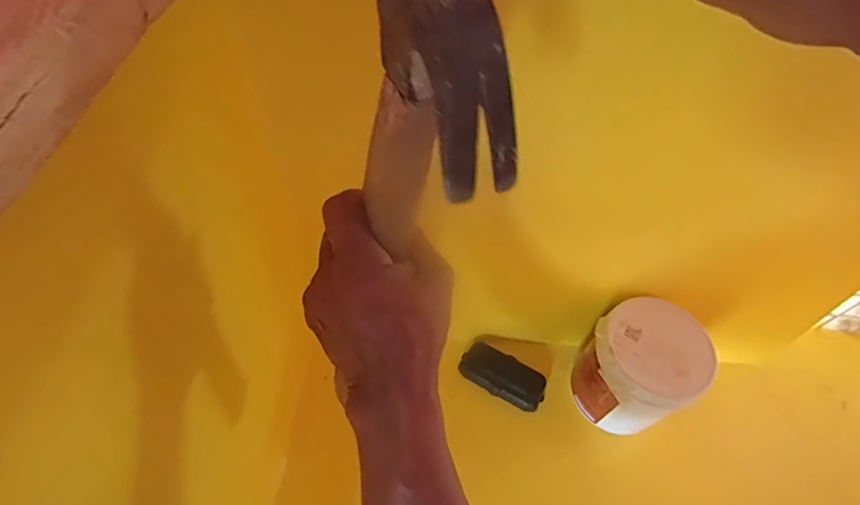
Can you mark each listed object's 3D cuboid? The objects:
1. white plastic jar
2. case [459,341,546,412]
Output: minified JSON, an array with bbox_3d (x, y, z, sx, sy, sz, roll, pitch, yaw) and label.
[{"bbox_3d":[0.224,0.137,0.547,0.130,0.131,0.114,-25,58,-21],"label":"white plastic jar"},{"bbox_3d":[0.092,0.151,0.618,0.107,0.024,0.052,23,54,14],"label":"case"}]

